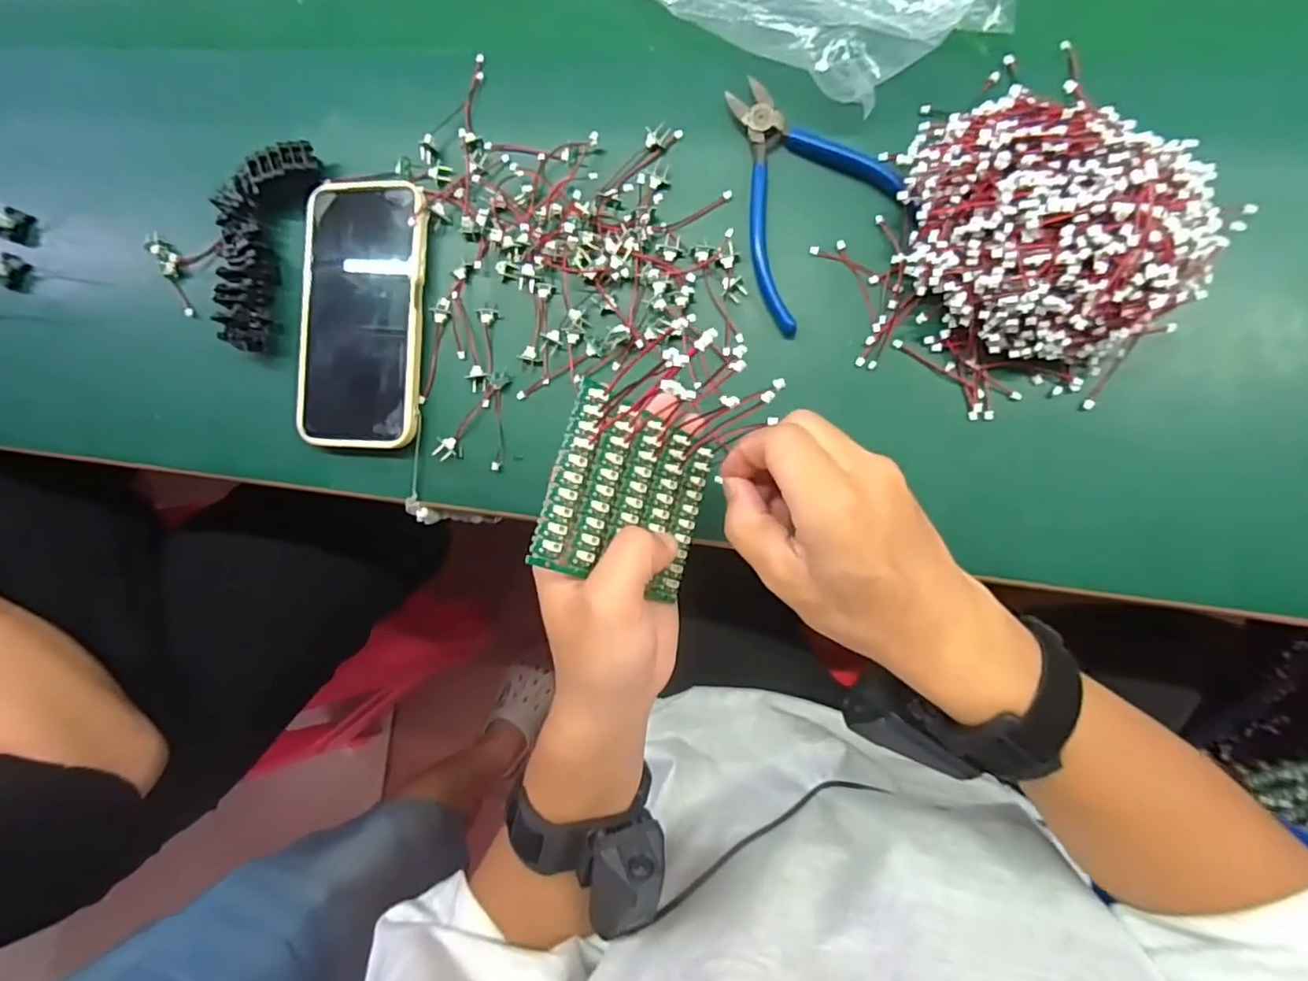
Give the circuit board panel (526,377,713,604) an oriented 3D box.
[{"bbox_3d":[-0.010,0.002,0.279,0.008,0.082,0.078,5,78,48],"label":"circuit board panel"}]

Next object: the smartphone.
[{"bbox_3d":[-0.190,-0.114,0.396,0.083,0.014,0.169,3,87,8],"label":"smartphone"}]

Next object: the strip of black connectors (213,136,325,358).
[{"bbox_3d":[-0.262,-0.163,0.398,0.048,0.021,0.135,18,89,9],"label":"strip of black connectors"}]

